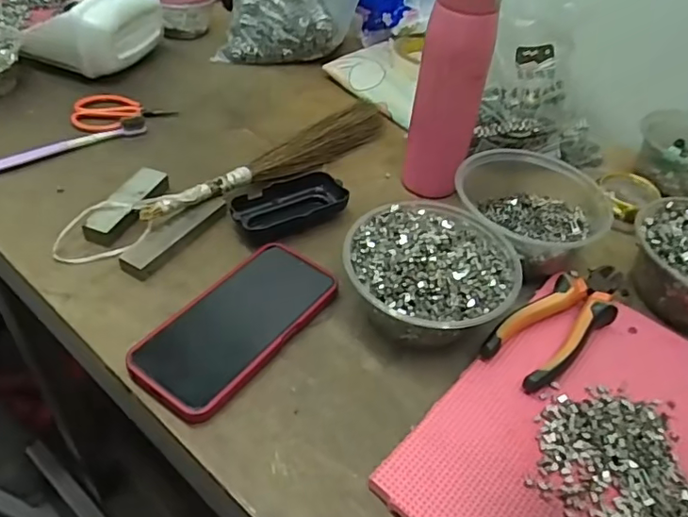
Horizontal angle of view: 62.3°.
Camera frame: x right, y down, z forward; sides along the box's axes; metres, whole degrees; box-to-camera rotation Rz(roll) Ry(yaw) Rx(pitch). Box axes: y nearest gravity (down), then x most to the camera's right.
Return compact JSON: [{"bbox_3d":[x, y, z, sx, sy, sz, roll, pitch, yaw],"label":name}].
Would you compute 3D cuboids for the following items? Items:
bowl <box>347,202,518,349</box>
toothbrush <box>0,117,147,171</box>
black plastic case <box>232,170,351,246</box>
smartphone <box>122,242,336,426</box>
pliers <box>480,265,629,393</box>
[{"bbox_3d":[0.068,0.007,0.458,0.131,0.057,0.130,3,45,-3],"label":"bowl"},{"bbox_3d":[-0.294,-0.116,0.588,0.183,0.011,0.017,-26,53,-27],"label":"toothbrush"},{"bbox_3d":[-0.054,-0.051,0.549,0.106,0.023,0.052,-21,51,-23],"label":"black plastic case"},{"bbox_3d":[-0.081,0.048,0.445,0.079,0.017,0.167,29,50,21],"label":"smartphone"},{"bbox_3d":[0.174,0.046,0.451,0.146,0.022,0.053,-31,56,-30],"label":"pliers"}]

